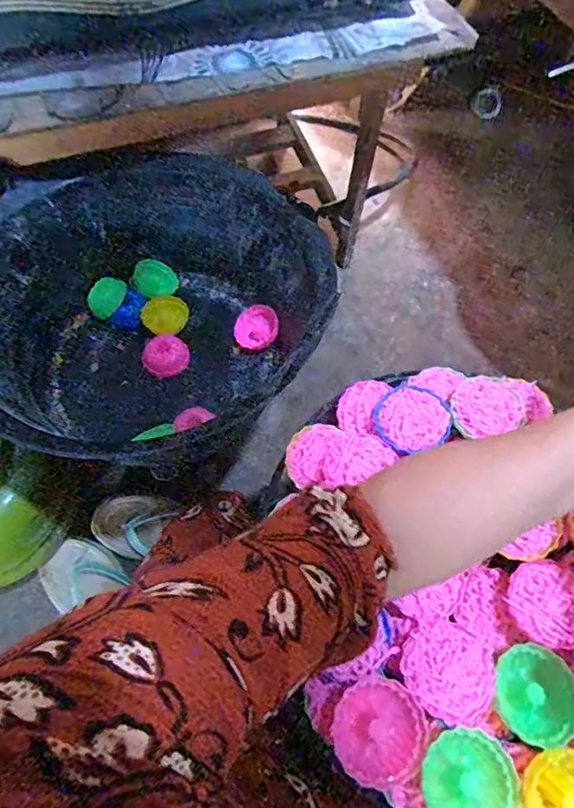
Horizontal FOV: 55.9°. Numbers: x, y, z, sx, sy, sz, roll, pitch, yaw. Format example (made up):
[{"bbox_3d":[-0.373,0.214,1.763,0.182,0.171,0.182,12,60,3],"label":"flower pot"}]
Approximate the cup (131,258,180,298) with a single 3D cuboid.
[{"bbox_3d":[-0.193,-0.180,0.782,0.028,0.066,0.051,30,93,47],"label":"cup"}]

